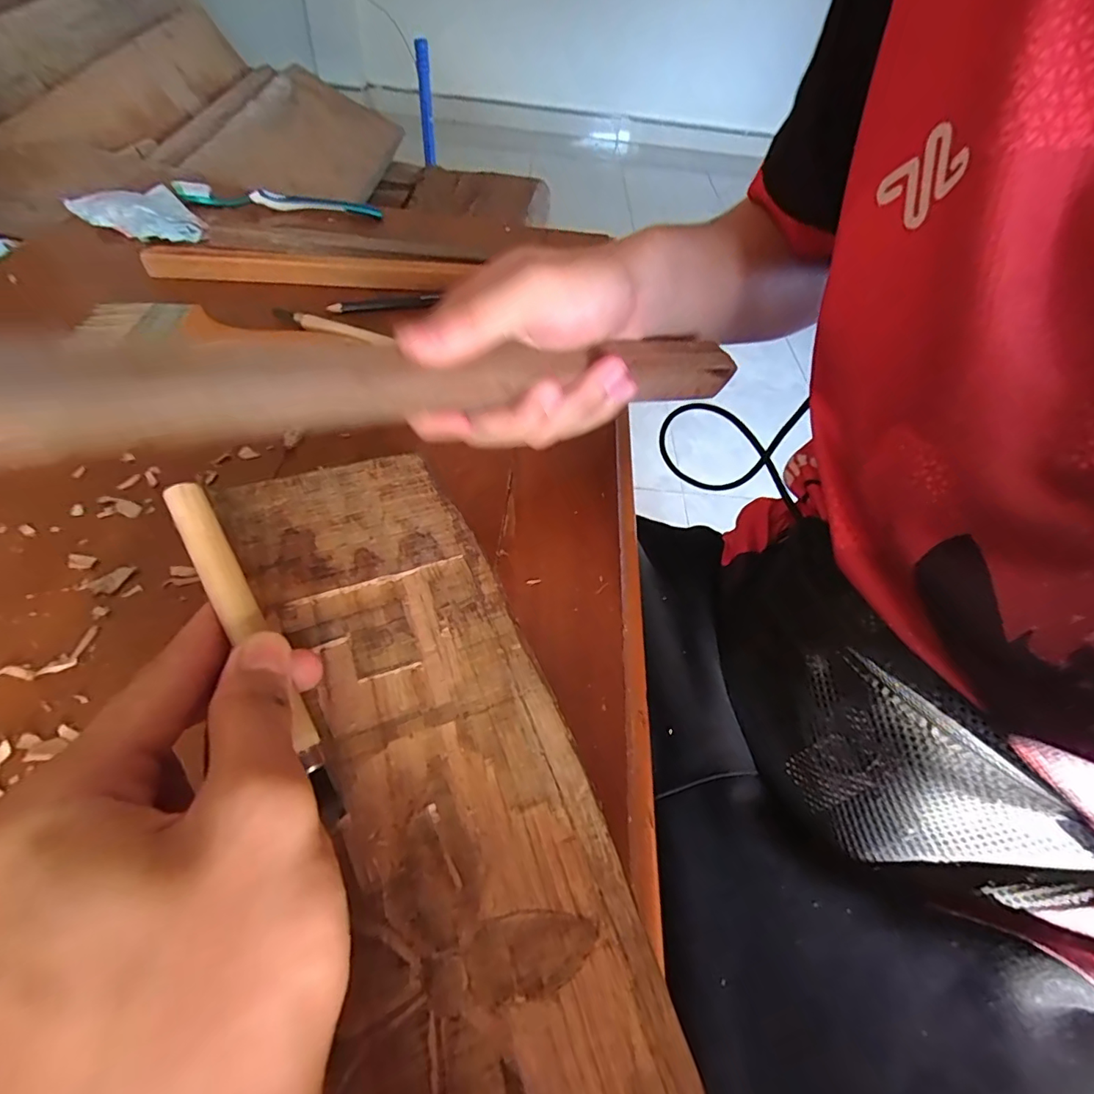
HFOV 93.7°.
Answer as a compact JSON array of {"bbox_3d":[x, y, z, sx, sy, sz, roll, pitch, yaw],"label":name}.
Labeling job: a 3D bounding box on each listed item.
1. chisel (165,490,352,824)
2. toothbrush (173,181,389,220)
[{"bbox_3d":[-0.094,0.031,0.166,0.012,0.009,0.121,-28,82,-19],"label":"chisel"},{"bbox_3d":[-0.263,-0.341,0.502,0.195,0.023,0.019,5,52,-3],"label":"toothbrush"}]

